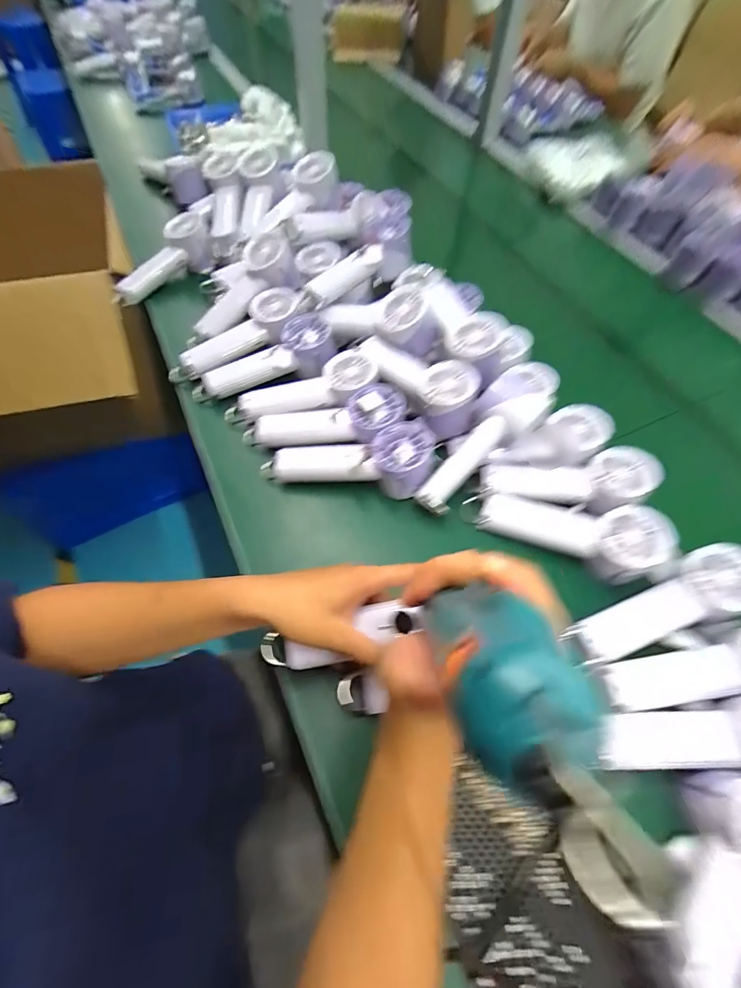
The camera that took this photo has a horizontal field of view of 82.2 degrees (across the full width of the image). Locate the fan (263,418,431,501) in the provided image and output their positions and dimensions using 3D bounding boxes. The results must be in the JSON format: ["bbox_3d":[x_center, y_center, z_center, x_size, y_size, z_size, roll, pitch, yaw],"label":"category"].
[{"bbox_3d":[-0.025,-0.033,0.507,0.199,0.055,0.066,-5,58,10],"label":"fan"}]

